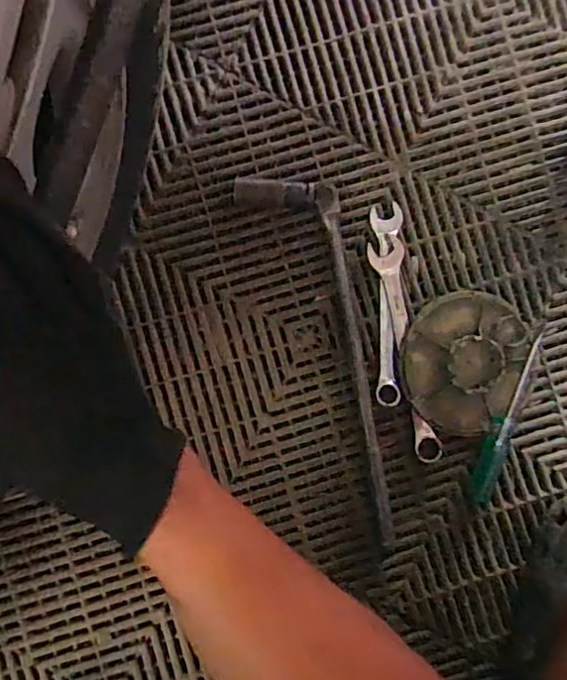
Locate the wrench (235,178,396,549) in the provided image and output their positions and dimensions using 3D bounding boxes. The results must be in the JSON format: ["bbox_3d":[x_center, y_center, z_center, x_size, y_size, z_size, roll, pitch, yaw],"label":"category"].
[{"bbox_3d":[0.051,0.016,0.566,0.089,0.028,0.378,-17,89,-1],"label":"wrench"}]

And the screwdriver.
[{"bbox_3d":[0.221,0.077,0.572,0.026,0.028,0.182,16,89,0],"label":"screwdriver"}]

